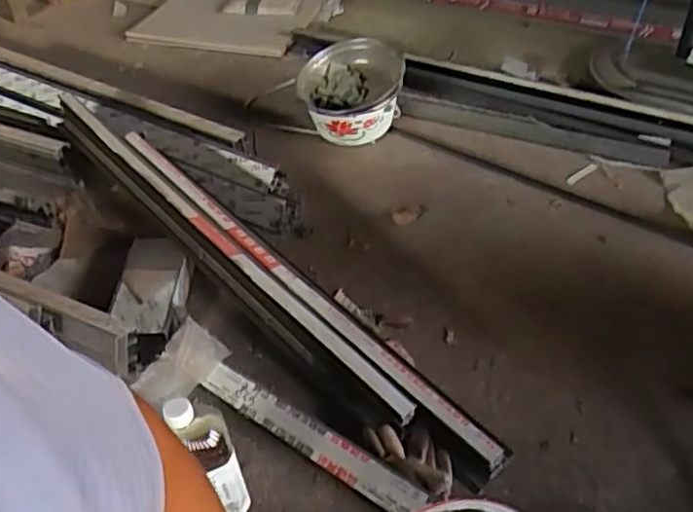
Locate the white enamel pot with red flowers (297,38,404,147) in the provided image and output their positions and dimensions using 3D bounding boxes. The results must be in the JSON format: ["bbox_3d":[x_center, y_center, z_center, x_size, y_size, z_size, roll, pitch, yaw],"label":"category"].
[{"bbox_3d":[0.009,-0.364,1.431,0.218,0.155,0.234,-2,43,2],"label":"white enamel pot with red flowers"}]

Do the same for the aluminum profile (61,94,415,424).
[{"bbox_3d":[-0.283,-0.061,1.132,0.059,0.057,1.094,-31,49,-26],"label":"aluminum profile"}]

